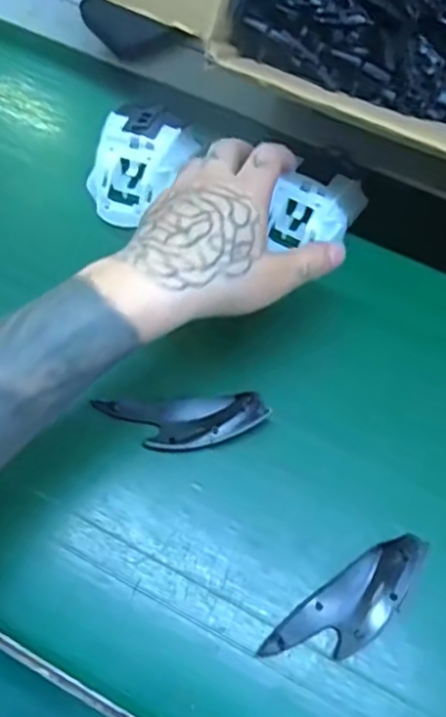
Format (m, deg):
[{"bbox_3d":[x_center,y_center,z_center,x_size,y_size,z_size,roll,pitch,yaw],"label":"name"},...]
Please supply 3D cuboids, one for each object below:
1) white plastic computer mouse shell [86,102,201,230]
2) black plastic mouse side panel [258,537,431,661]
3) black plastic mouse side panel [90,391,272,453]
[{"bbox_3d":[-0.062,-0.147,0.434,0.063,0.034,0.097,15,65,7],"label":"white plastic computer mouse shell"},{"bbox_3d":[0.068,0.130,0.309,0.098,0.014,0.033,-33,69,-15],"label":"black plastic mouse side panel"},{"bbox_3d":[-0.024,0.038,0.354,0.097,0.015,0.034,-6,65,-3],"label":"black plastic mouse side panel"}]

